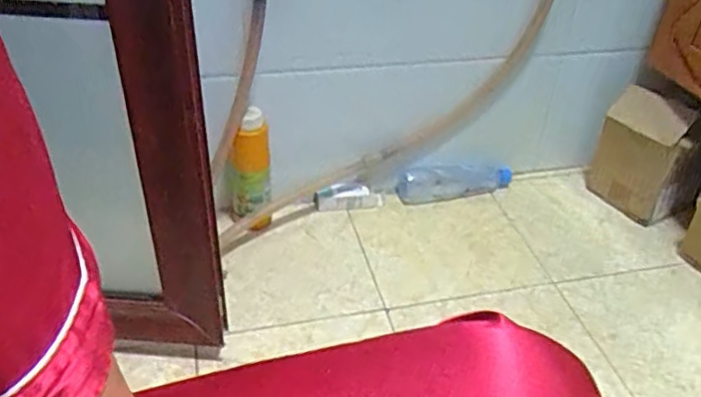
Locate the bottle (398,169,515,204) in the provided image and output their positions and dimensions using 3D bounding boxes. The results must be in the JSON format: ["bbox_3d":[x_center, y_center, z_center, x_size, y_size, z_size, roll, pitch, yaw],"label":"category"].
[{"bbox_3d":[0.223,-0.030,1.266,0.244,0.069,0.054,-10,37,-14],"label":"bottle"}]

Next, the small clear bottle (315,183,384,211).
[{"bbox_3d":[-0.001,-0.002,1.237,0.141,0.042,0.040,-6,36,-10],"label":"small clear bottle"}]

